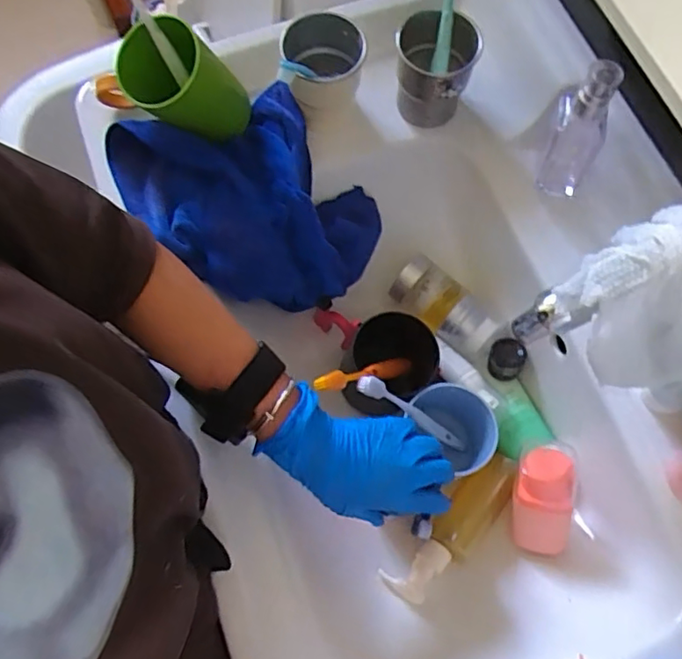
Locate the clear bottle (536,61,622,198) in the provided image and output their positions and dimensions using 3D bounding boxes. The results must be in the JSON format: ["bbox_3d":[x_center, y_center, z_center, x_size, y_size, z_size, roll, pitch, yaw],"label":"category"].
[{"bbox_3d":[0.212,-0.177,0.526,0.053,0.136,0.043,30,73,10],"label":"clear bottle"}]

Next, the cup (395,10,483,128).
[{"bbox_3d":[0.090,-0.251,0.585,0.074,0.089,0.076,0,71,0],"label":"cup"}]

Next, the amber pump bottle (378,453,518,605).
[{"bbox_3d":[0.111,0.189,0.573,0.051,0.049,0.167,42,64,13],"label":"amber pump bottle"}]

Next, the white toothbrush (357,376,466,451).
[{"bbox_3d":[0.071,0.081,0.558,0.016,0.172,0.015,1,65,41],"label":"white toothbrush"}]

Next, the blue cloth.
[{"bbox_3d":[-0.084,-0.125,0.579,0.224,0.108,0.195,39,75,12],"label":"blue cloth"}]

